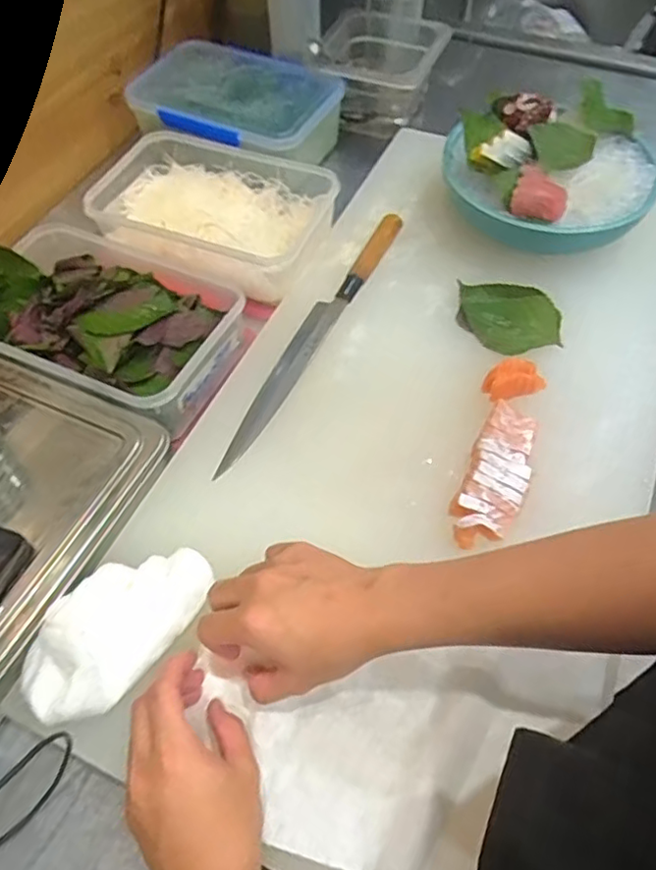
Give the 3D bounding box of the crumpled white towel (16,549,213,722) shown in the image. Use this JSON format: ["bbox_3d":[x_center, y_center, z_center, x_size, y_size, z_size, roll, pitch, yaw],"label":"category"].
[{"bbox_3d":[-0.157,0.130,0.441,0.078,0.055,0.143,29,63,19],"label":"crumpled white towel"}]

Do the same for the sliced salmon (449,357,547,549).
[{"bbox_3d":[0.151,0.014,0.537,0.054,0.026,0.188,16,59,11],"label":"sliced salmon"}]

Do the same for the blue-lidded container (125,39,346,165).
[{"bbox_3d":[-0.119,-0.422,0.814,0.246,0.092,0.176,21,60,14],"label":"blue-lidded container"}]

